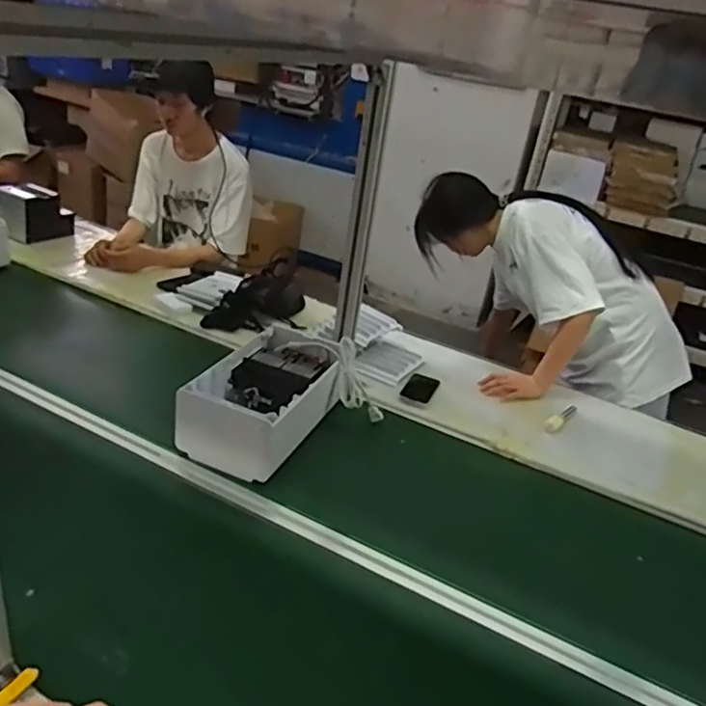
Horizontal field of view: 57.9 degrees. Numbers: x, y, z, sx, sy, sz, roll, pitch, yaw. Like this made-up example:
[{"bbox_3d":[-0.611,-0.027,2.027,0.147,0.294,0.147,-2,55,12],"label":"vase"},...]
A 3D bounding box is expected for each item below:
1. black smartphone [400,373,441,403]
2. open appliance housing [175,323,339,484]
[{"bbox_3d":[0.159,0.079,1.496,0.068,0.013,0.109,17,27,19],"label":"black smartphone"},{"bbox_3d":[-0.169,0.086,1.266,0.203,0.118,0.347,15,27,17],"label":"open appliance housing"}]

